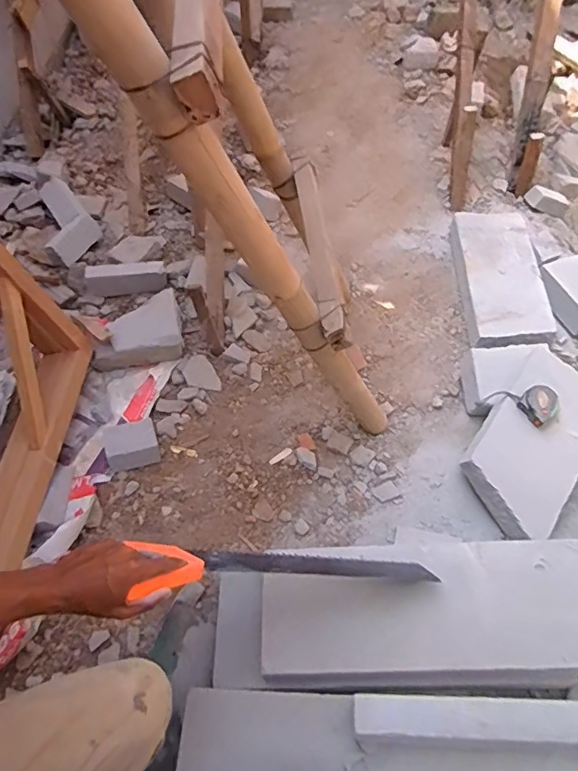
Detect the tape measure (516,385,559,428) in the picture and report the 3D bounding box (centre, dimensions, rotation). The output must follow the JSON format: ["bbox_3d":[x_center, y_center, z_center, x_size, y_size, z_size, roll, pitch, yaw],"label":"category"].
[{"bbox_3d":[0.520,0.041,1.106,0.066,0.051,0.069,-28,60,-15],"label":"tape measure"}]

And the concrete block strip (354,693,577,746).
[{"bbox_3d":[0.294,0.449,0.715,0.402,0.042,0.055,0,57,2],"label":"concrete block strip"}]

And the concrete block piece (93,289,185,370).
[{"bbox_3d":[-0.391,-0.140,1.354,0.225,0.075,0.175,-14,57,-7],"label":"concrete block piece"}]

